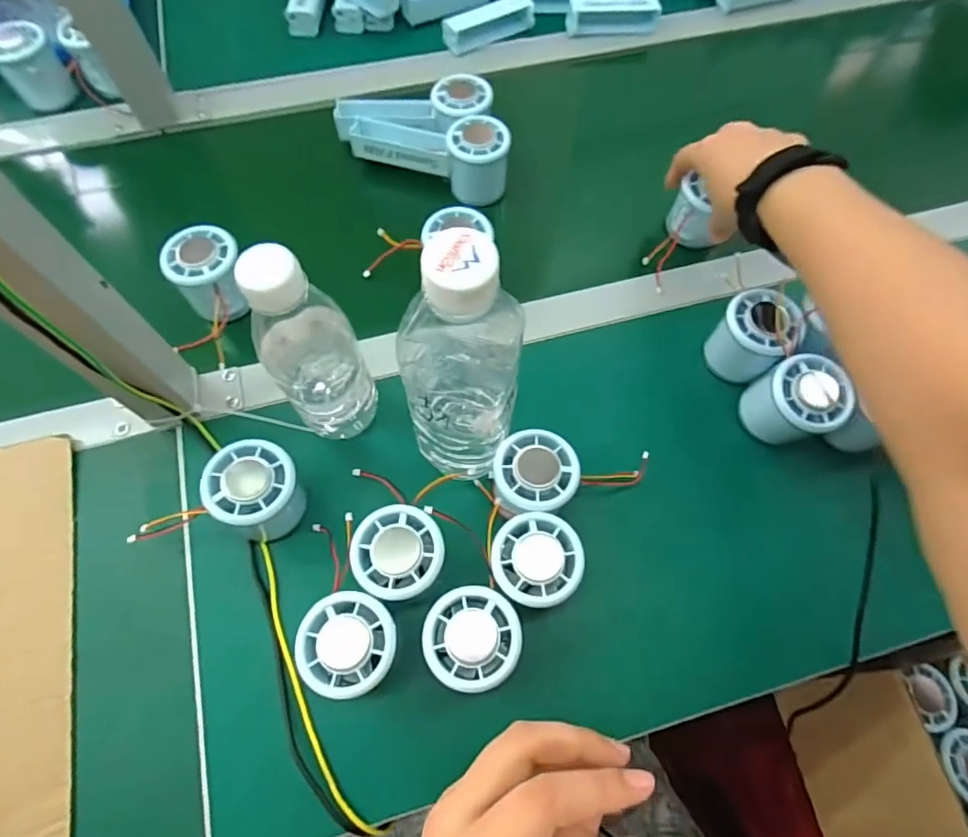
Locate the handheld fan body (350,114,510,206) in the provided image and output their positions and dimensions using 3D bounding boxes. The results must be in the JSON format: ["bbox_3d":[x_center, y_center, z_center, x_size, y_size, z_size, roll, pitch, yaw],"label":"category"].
[{"bbox_3d":[-0.051,-0.255,0.516,0.150,0.063,0.045,13,67,5],"label":"handheld fan body"}]

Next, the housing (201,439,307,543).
[{"bbox_3d":[-0.154,0.049,0.374,0.054,0.062,0.054,0,66,-1],"label":"housing"}]

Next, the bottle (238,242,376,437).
[{"bbox_3d":[-0.114,-0.043,0.349,0.055,0.175,0.052,0,66,-1],"label":"bottle"}]

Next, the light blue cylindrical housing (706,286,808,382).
[{"bbox_3d":[0.212,-0.064,0.429,0.054,0.053,0.054,0,66,-1],"label":"light blue cylindrical housing"}]

